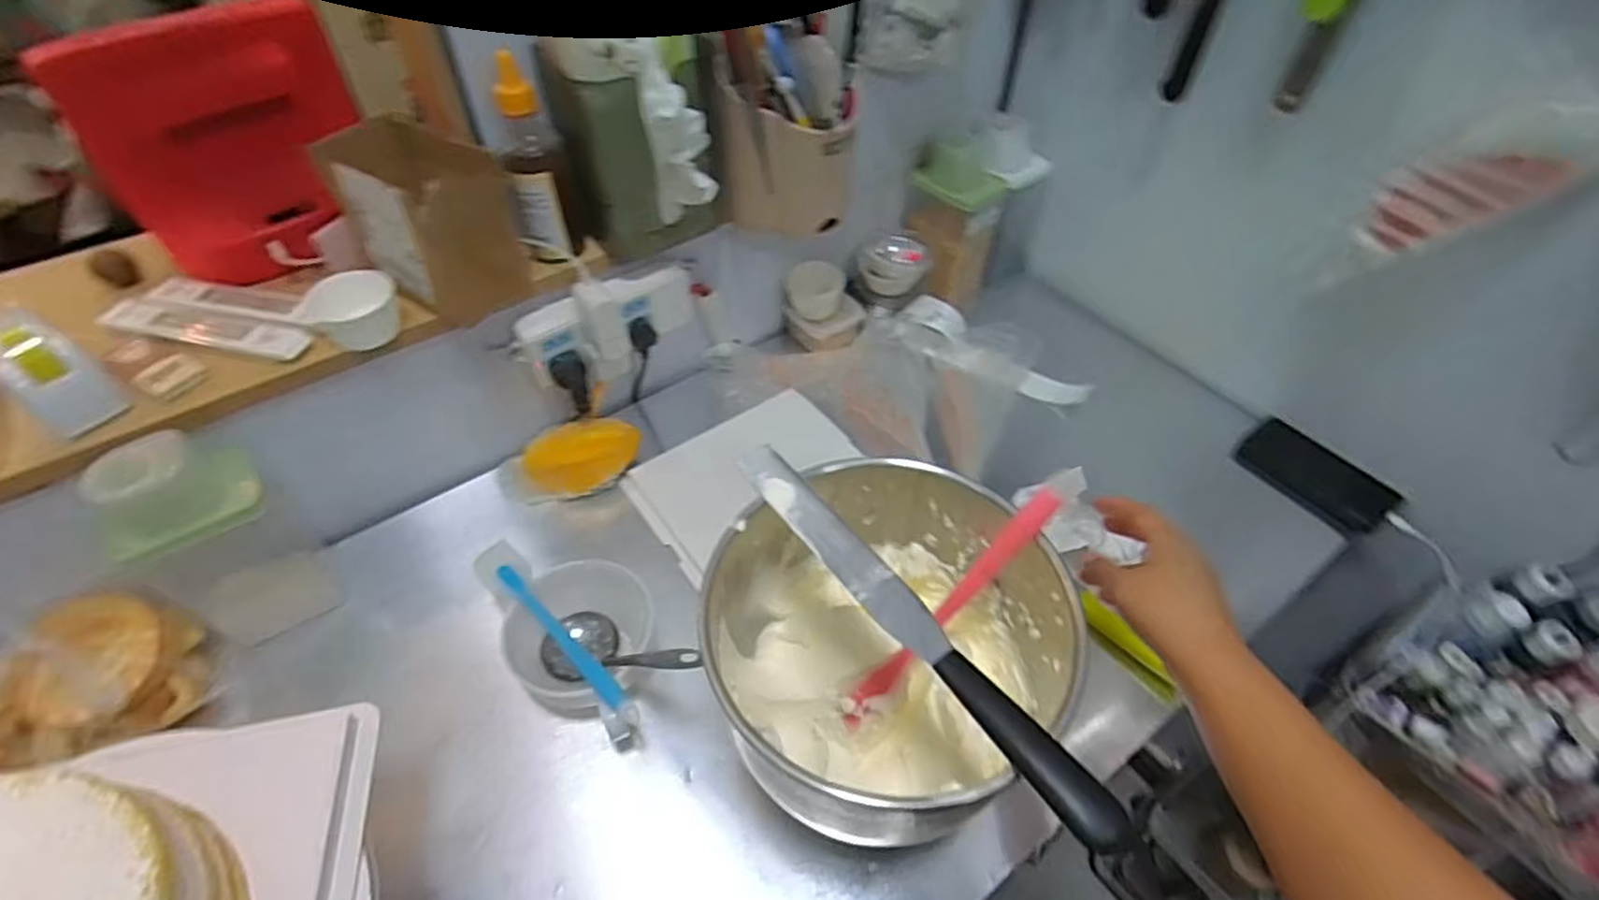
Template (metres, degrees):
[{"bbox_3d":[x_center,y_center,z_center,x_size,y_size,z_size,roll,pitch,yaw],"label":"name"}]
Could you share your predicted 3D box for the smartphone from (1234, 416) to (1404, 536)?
[{"bbox_3d":[0.550,0.027,0.783,0.062,0.010,0.145,-49,60,7],"label":"smartphone"}]

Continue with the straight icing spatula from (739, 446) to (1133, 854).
[{"bbox_3d":[0.060,0.094,0.435,0.031,0.021,0.311,-29,56,-23],"label":"straight icing spatula"}]

